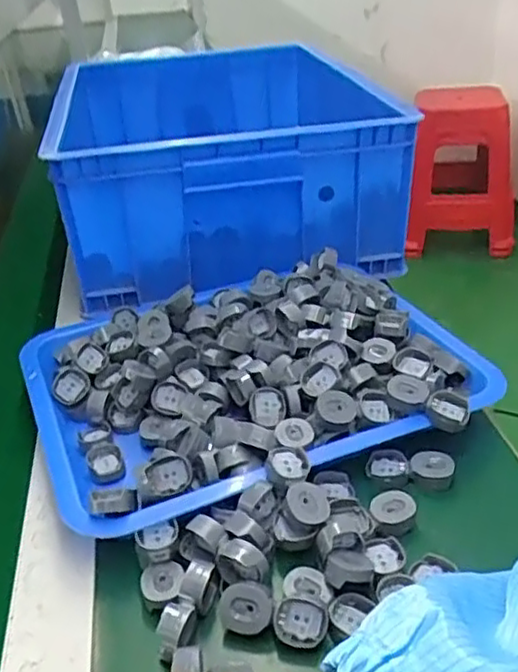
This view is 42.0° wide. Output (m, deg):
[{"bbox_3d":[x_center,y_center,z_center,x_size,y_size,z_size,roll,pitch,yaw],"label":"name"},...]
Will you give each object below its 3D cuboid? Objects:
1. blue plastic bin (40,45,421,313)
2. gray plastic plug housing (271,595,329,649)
[{"bbox_3d":[-0.051,-0.226,0.832,0.349,0.155,0.451,-8,31,-6],"label":"blue plastic bin"},{"bbox_3d":[0.023,0.155,0.364,0.029,0.011,0.025,-3,65,3],"label":"gray plastic plug housing"}]

